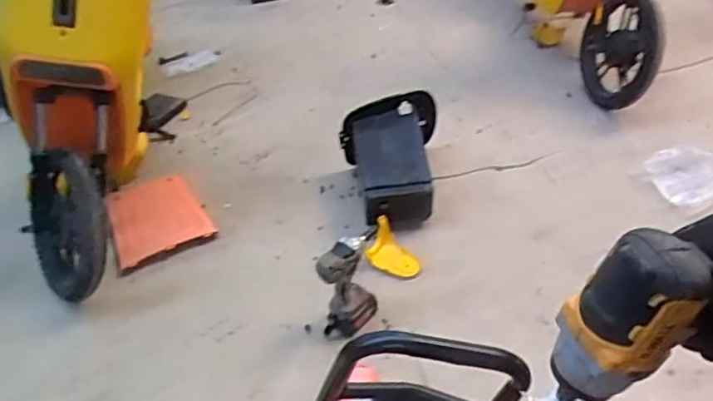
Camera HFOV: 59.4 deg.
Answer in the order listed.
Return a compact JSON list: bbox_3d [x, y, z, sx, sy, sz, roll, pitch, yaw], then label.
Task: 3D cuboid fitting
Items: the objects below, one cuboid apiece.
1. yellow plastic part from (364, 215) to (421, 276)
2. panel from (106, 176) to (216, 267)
[{"bbox_3d":[0.089,0.133,1.633,0.102,0.077,0.162,-29,46,-26],"label":"yellow plastic part"},{"bbox_3d":[-0.597,0.044,1.844,0.265,0.037,0.352,-24,44,-21],"label":"panel"}]

